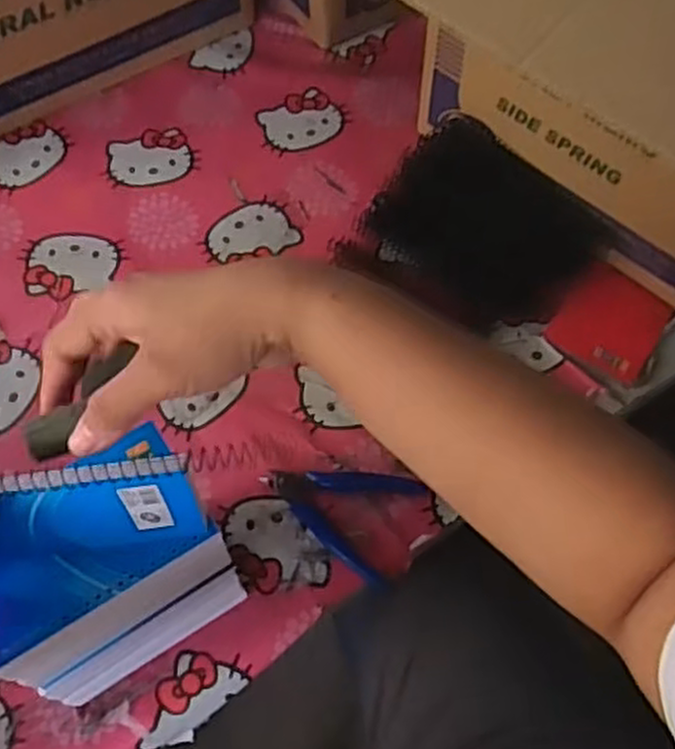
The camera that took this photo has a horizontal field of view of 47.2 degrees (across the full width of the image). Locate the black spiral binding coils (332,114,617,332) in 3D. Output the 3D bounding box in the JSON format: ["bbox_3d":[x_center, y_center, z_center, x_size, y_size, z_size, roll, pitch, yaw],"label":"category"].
[{"bbox_3d":[0.113,-0.121,0.667,0.149,0.072,0.184,-39,68,-18],"label":"black spiral binding coils"}]

